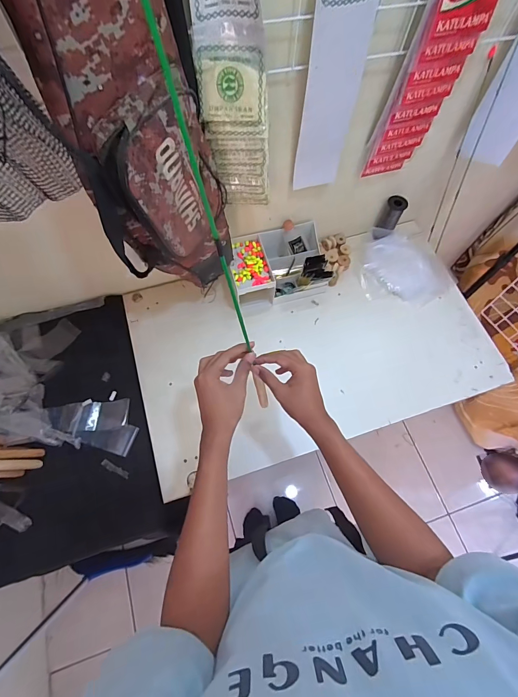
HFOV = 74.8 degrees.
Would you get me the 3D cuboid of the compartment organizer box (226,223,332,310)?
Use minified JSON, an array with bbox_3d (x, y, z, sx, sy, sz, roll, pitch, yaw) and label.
[{"bbox_3d":[0.042,-0.201,0.826,0.230,0.103,0.163,-14,68,-7],"label":"compartment organizer box"}]

